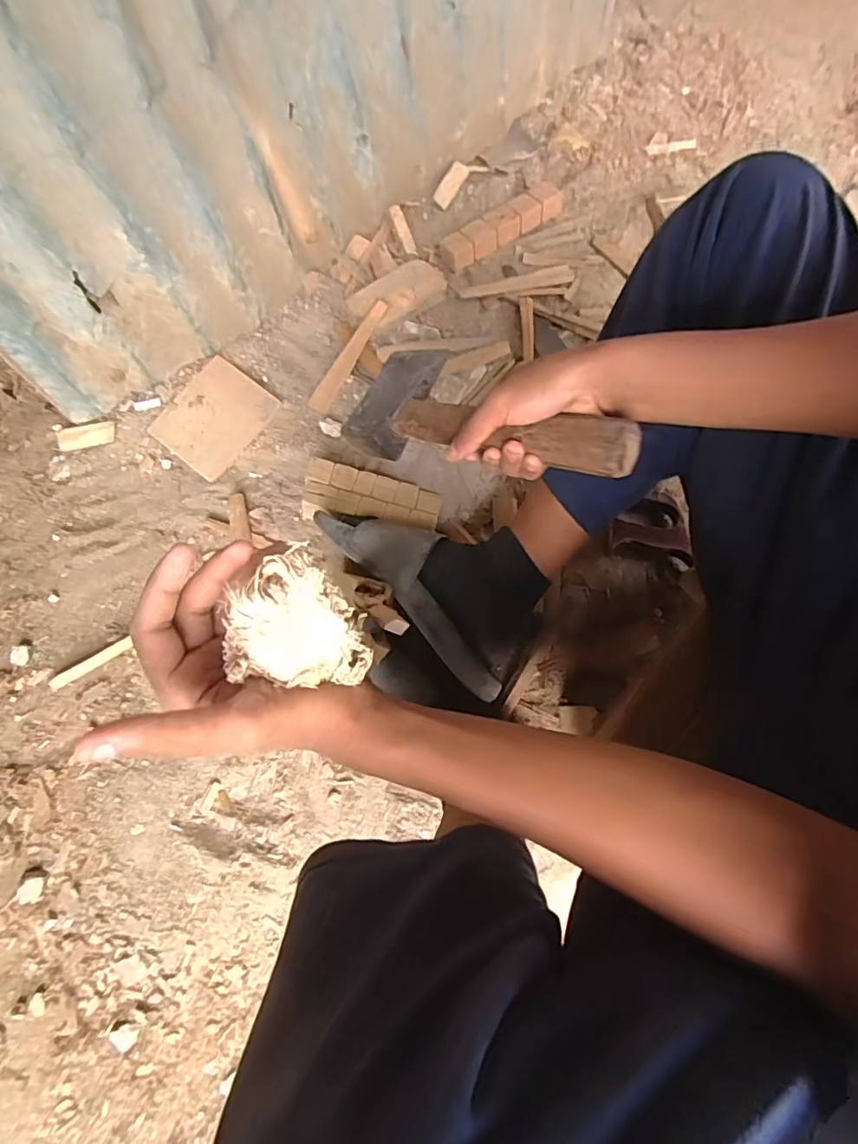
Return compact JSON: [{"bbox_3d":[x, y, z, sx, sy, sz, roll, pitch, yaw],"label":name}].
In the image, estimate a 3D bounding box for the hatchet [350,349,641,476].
[{"bbox_3d":[0.040,-0.126,0.430,0.264,0.033,0.106,22,72,43],"label":"hatchet"}]

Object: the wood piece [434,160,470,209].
[{"bbox_3d":[0.033,-0.571,0.818,0.026,0.006,0.072,30,85,-19],"label":"wood piece"}]

